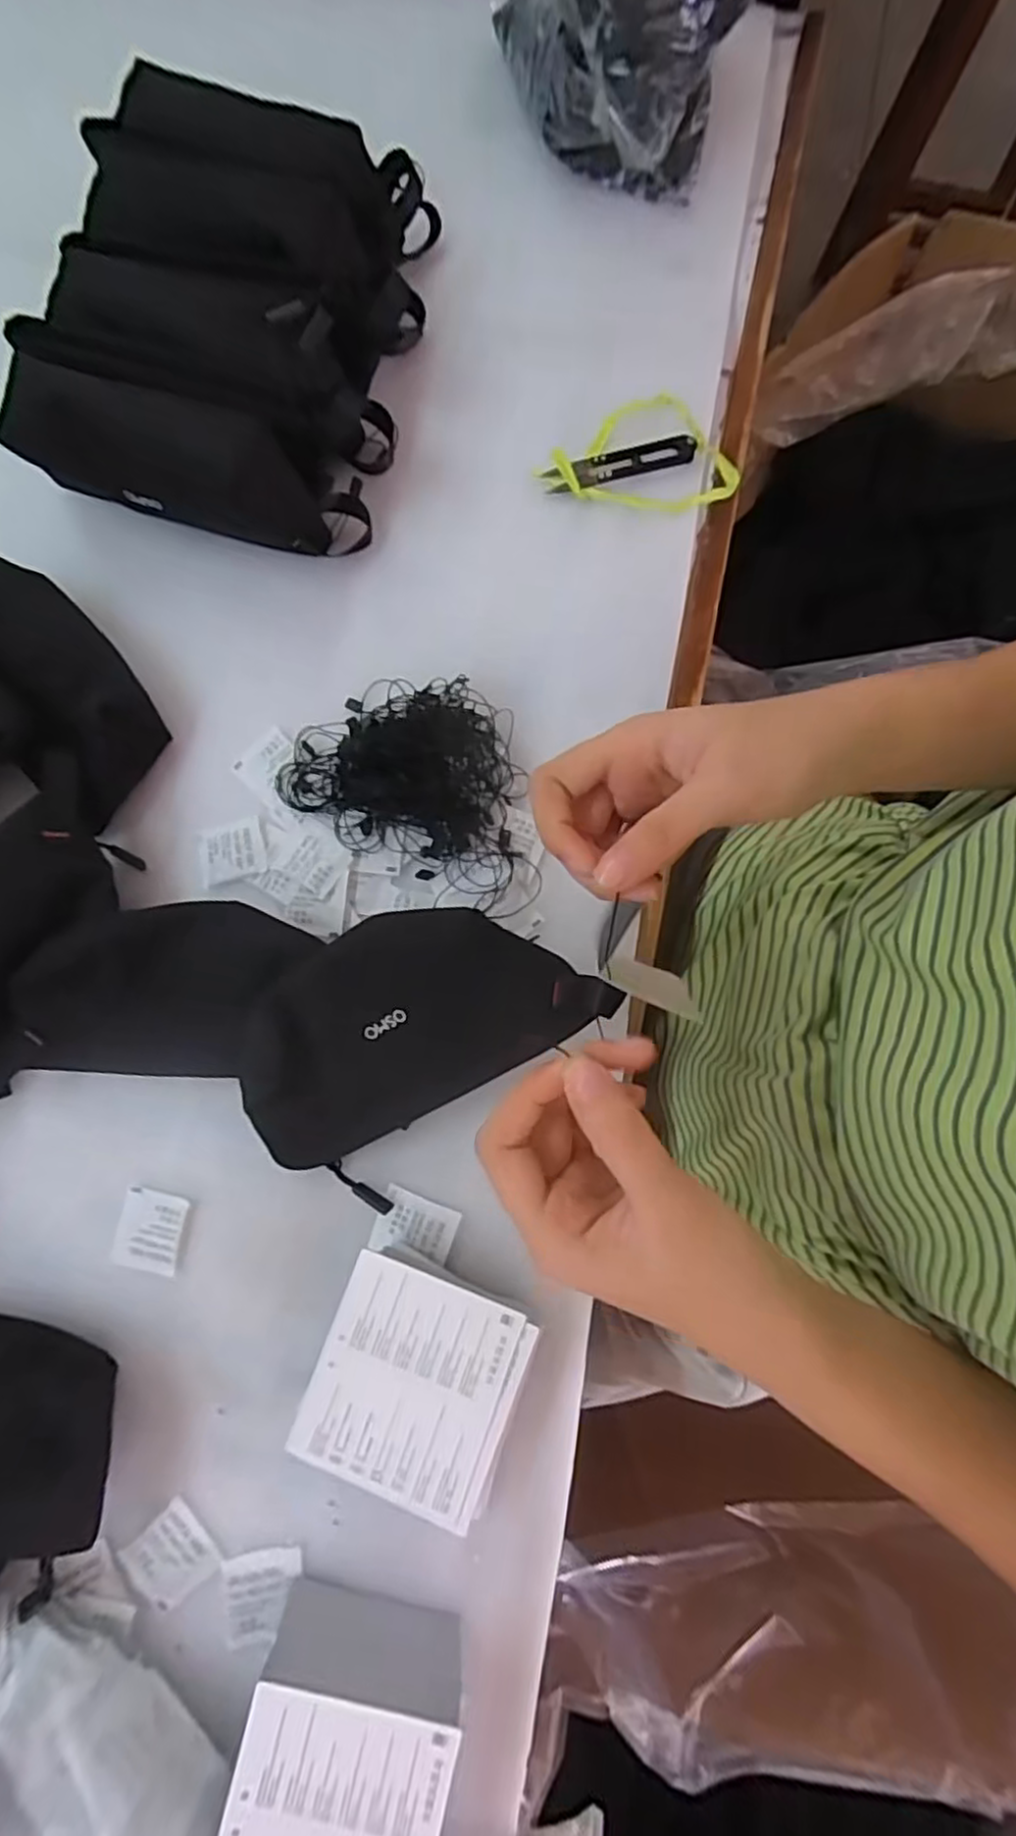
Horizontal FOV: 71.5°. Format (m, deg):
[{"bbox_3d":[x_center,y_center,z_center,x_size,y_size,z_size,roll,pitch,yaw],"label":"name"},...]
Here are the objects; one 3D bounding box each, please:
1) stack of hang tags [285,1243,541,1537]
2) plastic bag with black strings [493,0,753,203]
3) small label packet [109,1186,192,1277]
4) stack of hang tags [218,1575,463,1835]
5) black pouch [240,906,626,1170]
[{"bbox_3d":[-0.046,0.233,0.363,0.098,0.034,0.100,20,80,4],"label":"stack of hang tags"},{"bbox_3d":[0.076,-0.587,0.471,0.182,0.124,0.129,9,79,2],"label":"plastic bag with black strings"},{"bbox_3d":[-0.198,0.173,0.392,0.039,0.007,0.041,10,79,2],"label":"small label packet"},{"bbox_3d":[-0.073,0.384,0.323,0.089,0.067,0.108,13,79,2],"label":"stack of hang tags"},{"bbox_3d":[-0.055,0.053,0.342,0.193,0.024,0.095,-34,99,14],"label":"black pouch"}]

